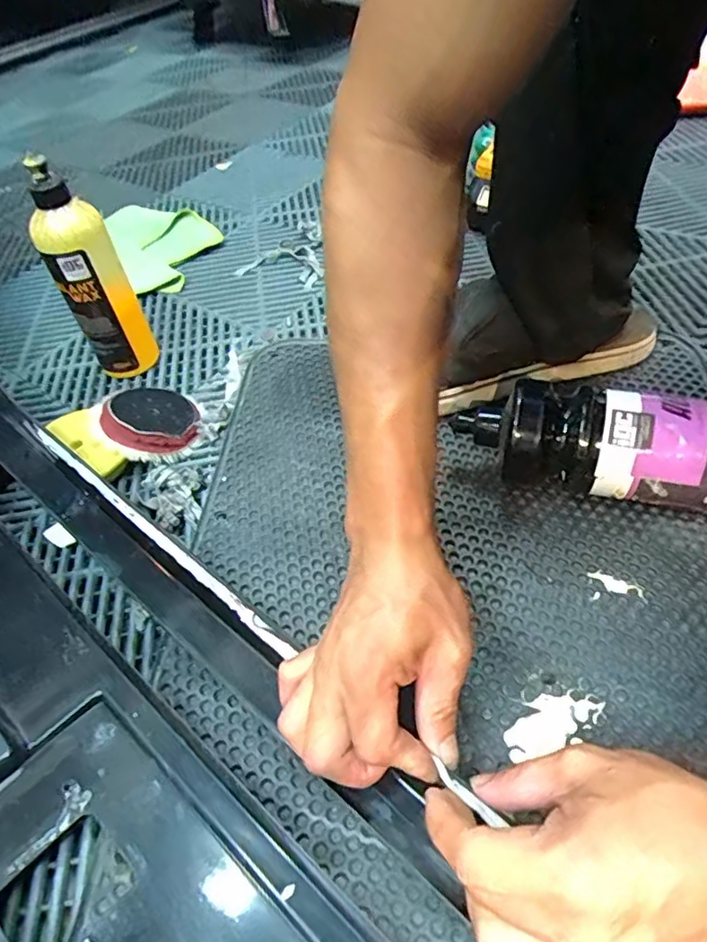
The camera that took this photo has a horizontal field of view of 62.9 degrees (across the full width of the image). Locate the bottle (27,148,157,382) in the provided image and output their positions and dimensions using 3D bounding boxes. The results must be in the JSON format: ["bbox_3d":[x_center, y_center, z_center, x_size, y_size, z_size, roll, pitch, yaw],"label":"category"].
[{"bbox_3d":[-0.256,-0.184,0.574,0.065,0.211,0.061,-21,50,-11],"label":"bottle"}]

